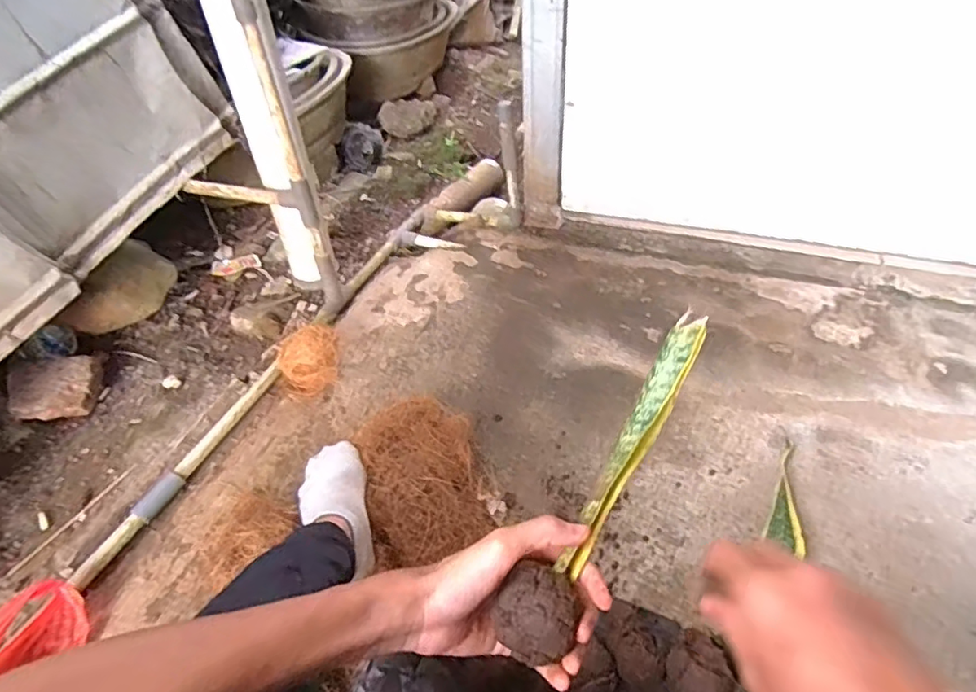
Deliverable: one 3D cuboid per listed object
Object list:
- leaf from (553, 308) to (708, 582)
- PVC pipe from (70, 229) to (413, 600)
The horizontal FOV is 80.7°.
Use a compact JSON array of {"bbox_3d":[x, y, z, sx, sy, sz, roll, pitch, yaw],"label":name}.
[{"bbox_3d":[0.096,0.063,0.377,0.023,0.016,0.185,25,81,28],"label":"leaf"},{"bbox_3d":[-0.356,0.023,0.999,0.041,0.028,0.843,14,45,19],"label":"PVC pipe"}]

